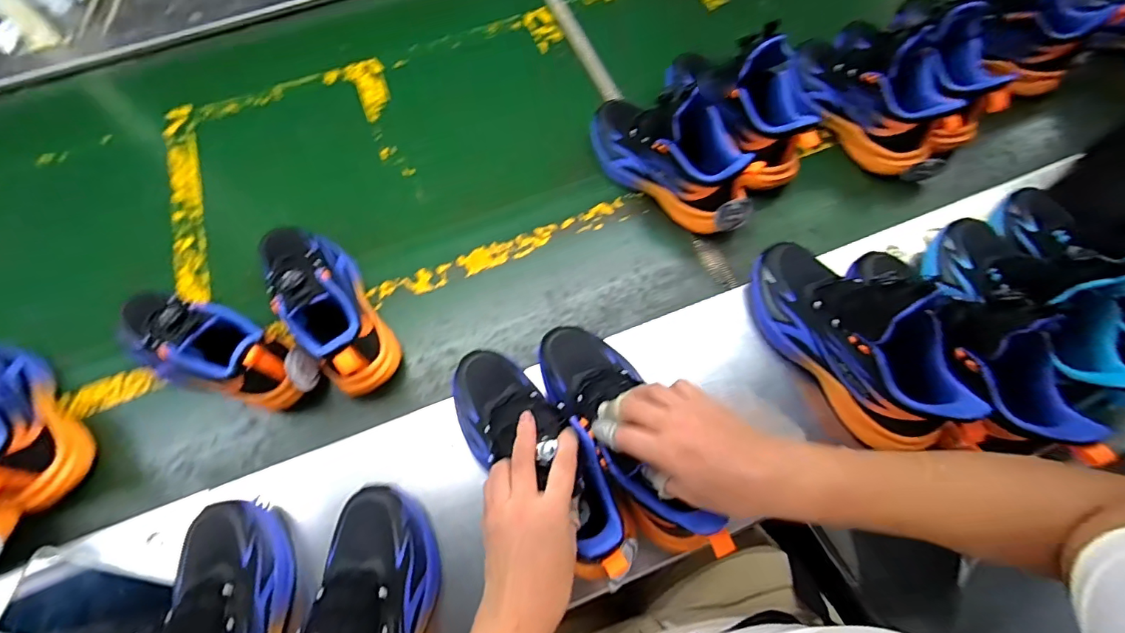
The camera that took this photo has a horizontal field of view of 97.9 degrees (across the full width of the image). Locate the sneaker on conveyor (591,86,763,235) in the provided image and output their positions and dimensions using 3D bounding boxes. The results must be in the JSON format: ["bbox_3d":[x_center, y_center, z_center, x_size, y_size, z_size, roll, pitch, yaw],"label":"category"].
[{"bbox_3d":[0.138,-0.211,0.630,0.247,0.133,0.091,37,72,17],"label":"sneaker on conveyor"}]

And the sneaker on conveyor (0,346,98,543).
[{"bbox_3d":[-0.611,0.108,0.522,0.084,0.110,0.241,-40,71,-14],"label":"sneaker on conveyor"}]

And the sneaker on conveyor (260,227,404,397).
[{"bbox_3d":[-0.276,-0.025,0.567,0.084,0.118,0.245,-33,68,-13],"label":"sneaker on conveyor"}]

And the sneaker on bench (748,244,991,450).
[{"bbox_3d":[0.293,0.010,0.488,0.082,0.141,0.245,-30,68,-12],"label":"sneaker on bench"}]

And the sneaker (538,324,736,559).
[{"bbox_3d":[0.058,0.112,0.470,0.085,0.124,0.252,-25,60,-10],"label":"sneaker"}]

